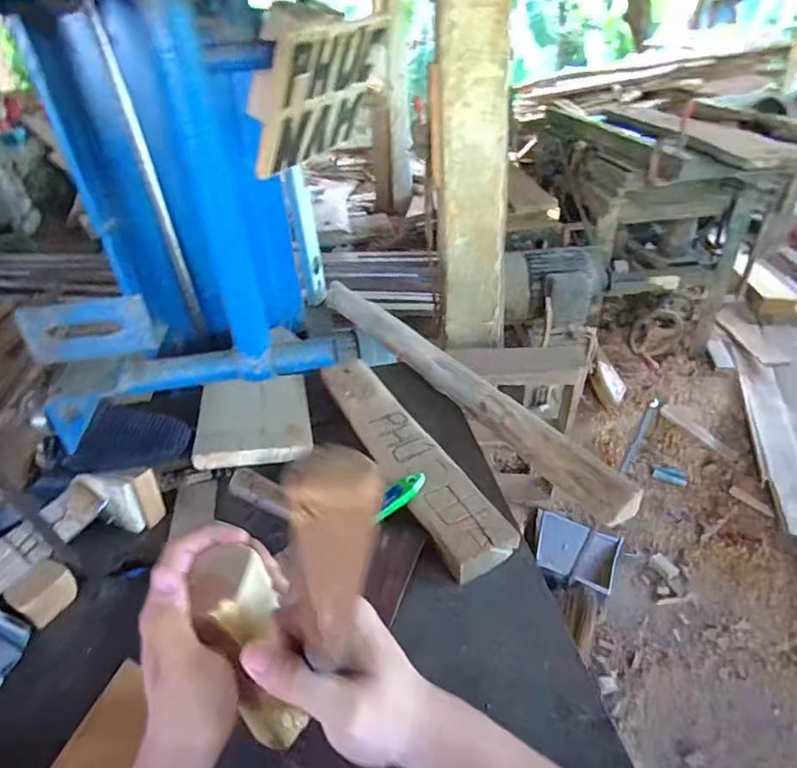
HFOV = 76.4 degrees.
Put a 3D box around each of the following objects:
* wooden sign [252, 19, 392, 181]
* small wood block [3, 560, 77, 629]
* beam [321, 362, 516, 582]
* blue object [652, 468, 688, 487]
[{"bbox_3d":[-0.081,-0.307,0.546,0.009,0.143,0.170,37,50,5],"label":"wooden sign"},{"bbox_3d":[-0.350,0.205,0.500,0.040,0.033,0.049,16,40,26],"label":"small wood block"},{"bbox_3d":[-0.001,0.077,0.638,0.078,0.027,0.378,-20,38,-21],"label":"beam"},{"bbox_3d":[0.880,0.294,1.635,0.098,0.047,0.039,17,41,27],"label":"blue object"}]

